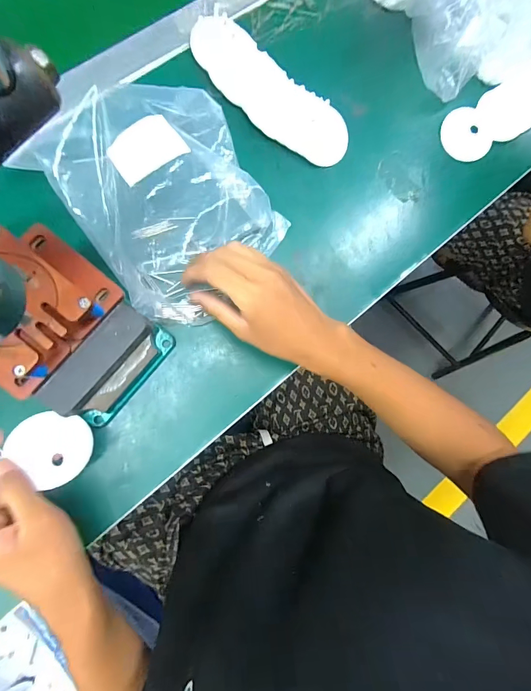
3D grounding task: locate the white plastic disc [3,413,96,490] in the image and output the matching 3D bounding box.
[{"bbox_3d":[-0.179,0.083,0.302,0.064,0.006,0.055,38,57,4],"label":"white plastic disc"}]

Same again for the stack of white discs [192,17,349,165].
[{"bbox_3d":[0.007,-0.270,0.387,0.191,0.018,0.073,33,83,-7],"label":"stack of white discs"}]

